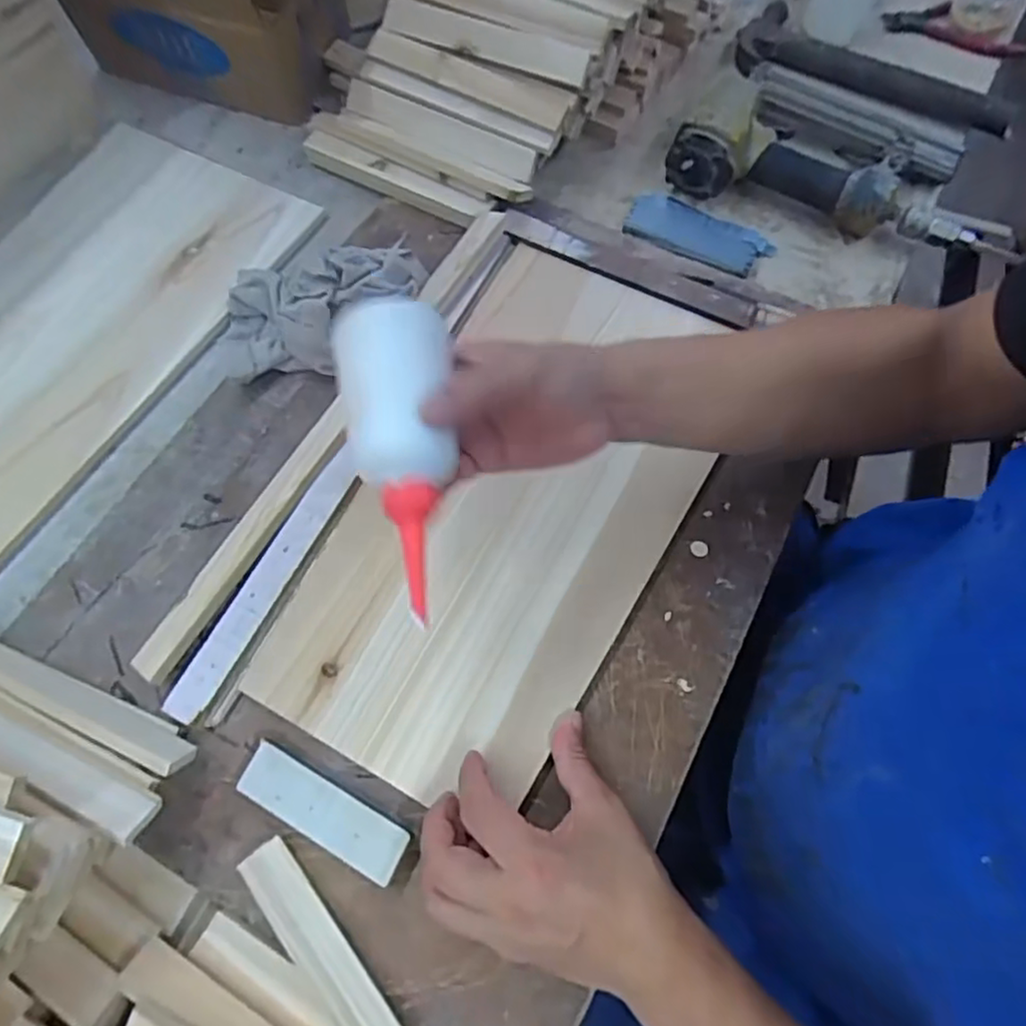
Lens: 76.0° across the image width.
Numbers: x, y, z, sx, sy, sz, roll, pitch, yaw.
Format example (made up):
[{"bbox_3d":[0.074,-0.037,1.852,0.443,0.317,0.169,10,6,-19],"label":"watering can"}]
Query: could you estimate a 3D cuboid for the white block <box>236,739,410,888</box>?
[{"bbox_3d":[-0.115,0.182,0.402,0.110,0.013,0.033,26,70,13],"label":"white block"}]

